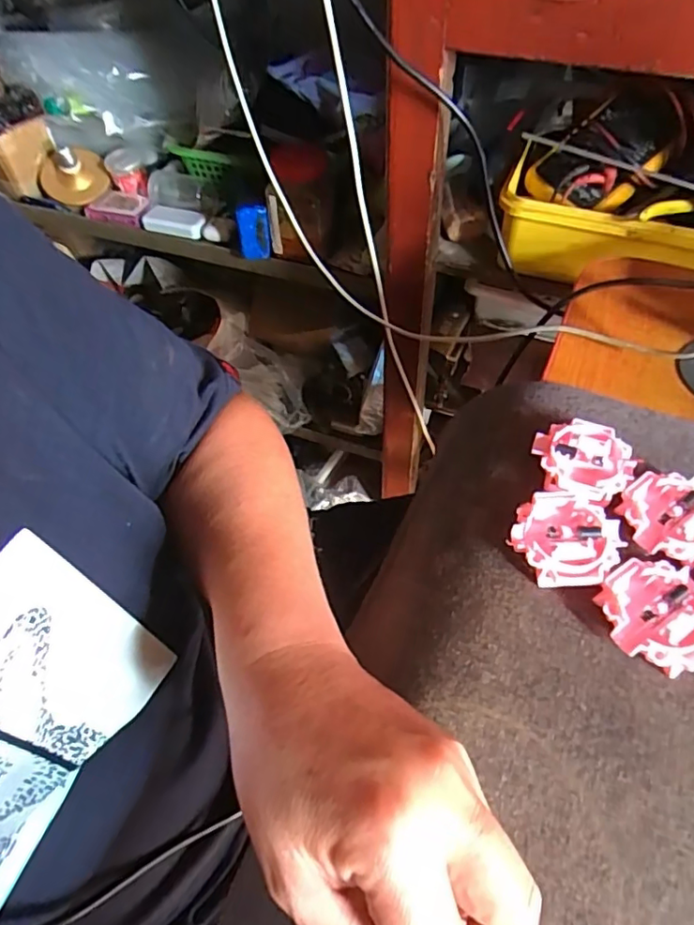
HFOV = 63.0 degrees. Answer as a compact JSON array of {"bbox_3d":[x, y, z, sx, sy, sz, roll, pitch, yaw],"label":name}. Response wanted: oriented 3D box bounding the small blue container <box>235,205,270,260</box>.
[{"bbox_3d":[-0.122,-0.299,0.744,0.039,0.071,0.017,-12,54,-7],"label":"small blue container"}]

